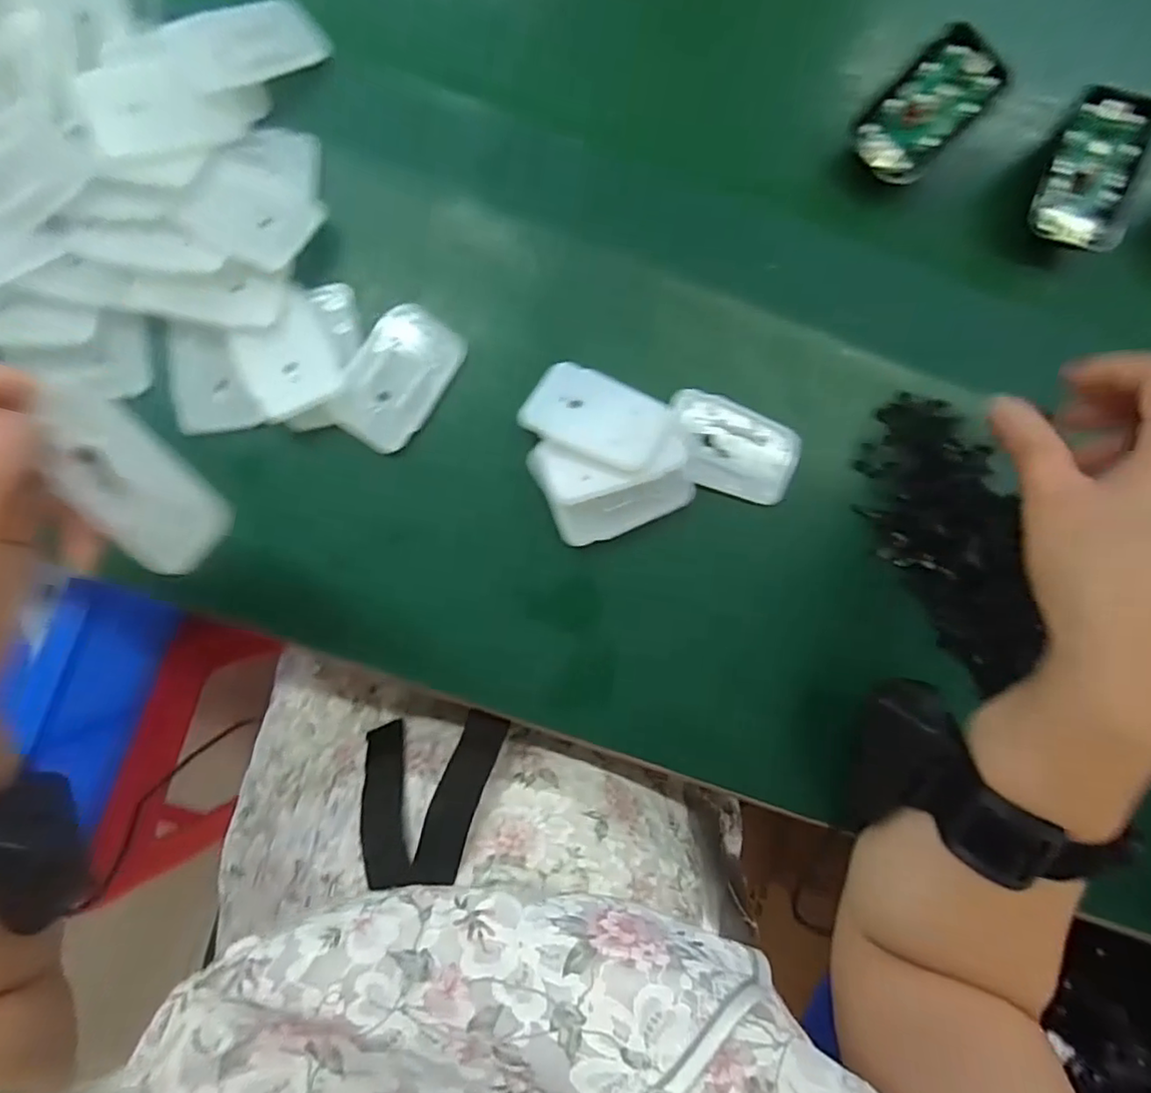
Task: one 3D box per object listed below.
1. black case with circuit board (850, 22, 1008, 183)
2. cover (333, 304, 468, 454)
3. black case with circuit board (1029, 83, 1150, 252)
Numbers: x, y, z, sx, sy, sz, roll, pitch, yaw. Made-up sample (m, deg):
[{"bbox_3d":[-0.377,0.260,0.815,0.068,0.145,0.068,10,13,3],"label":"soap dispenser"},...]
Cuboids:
[{"bbox_3d":[0.177,-0.222,0.313,0.043,0.013,0.069,45,107,2],"label":"black case with circuit board"},{"bbox_3d":[-0.091,-0.087,0.317,0.045,0.010,0.073,30,87,1],"label":"cover"},{"bbox_3d":[0.268,-0.194,0.318,0.045,0.008,0.073,14,106,8],"label":"black case with circuit board"}]

